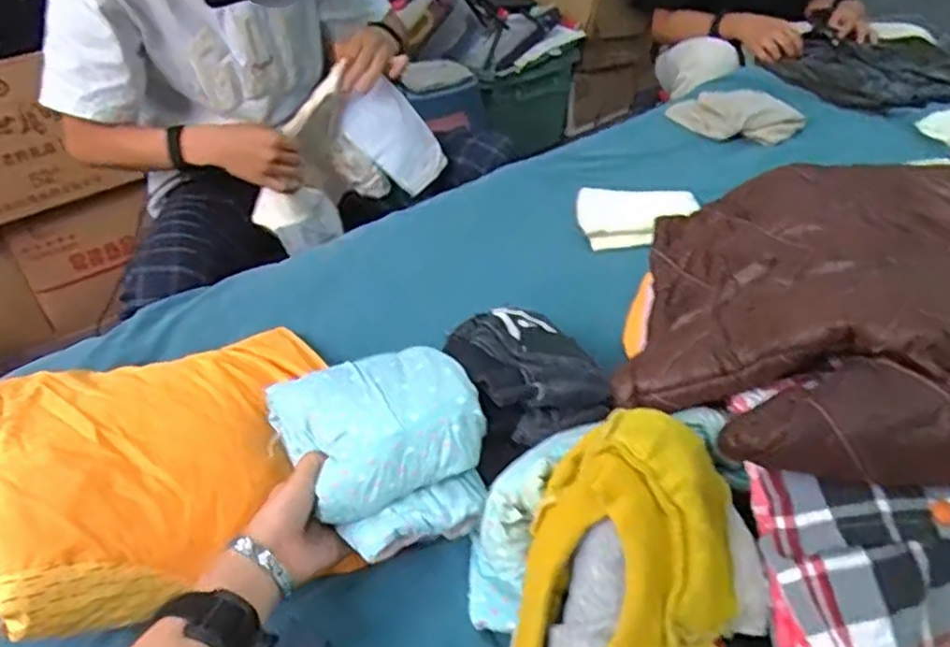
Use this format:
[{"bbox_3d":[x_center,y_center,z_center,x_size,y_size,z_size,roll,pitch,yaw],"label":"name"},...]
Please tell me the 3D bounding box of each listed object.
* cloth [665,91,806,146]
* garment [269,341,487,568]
[{"bbox_3d":[0.444,-0.366,1.203,0.220,0.043,0.152,7,39,16],"label":"cloth"},{"bbox_3d":[-0.075,0.102,0.584,0.160,0.080,0.160,-15,38,-13],"label":"garment"}]

